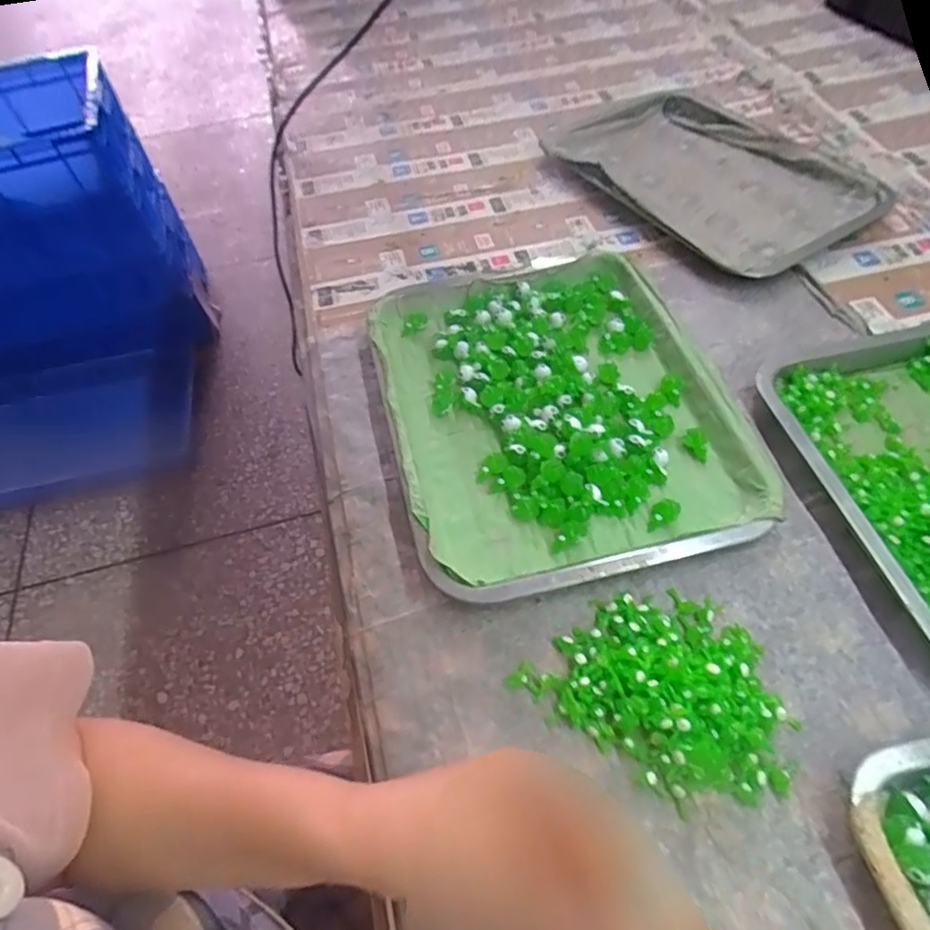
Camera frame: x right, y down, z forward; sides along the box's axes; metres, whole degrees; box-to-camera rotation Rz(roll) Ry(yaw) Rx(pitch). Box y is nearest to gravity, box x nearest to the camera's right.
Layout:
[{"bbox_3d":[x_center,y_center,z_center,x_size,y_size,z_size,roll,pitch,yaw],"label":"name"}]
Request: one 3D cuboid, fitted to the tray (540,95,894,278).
[{"bbox_3d":[0.238,-0.303,0.626,0.203,0.024,0.328,-32,58,-17],"label":"tray"}]

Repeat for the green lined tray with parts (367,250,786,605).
[{"bbox_3d":[0.062,-0.051,0.464,0.237,0.024,0.301,-13,55,-4],"label":"green lined tray with parts"}]

